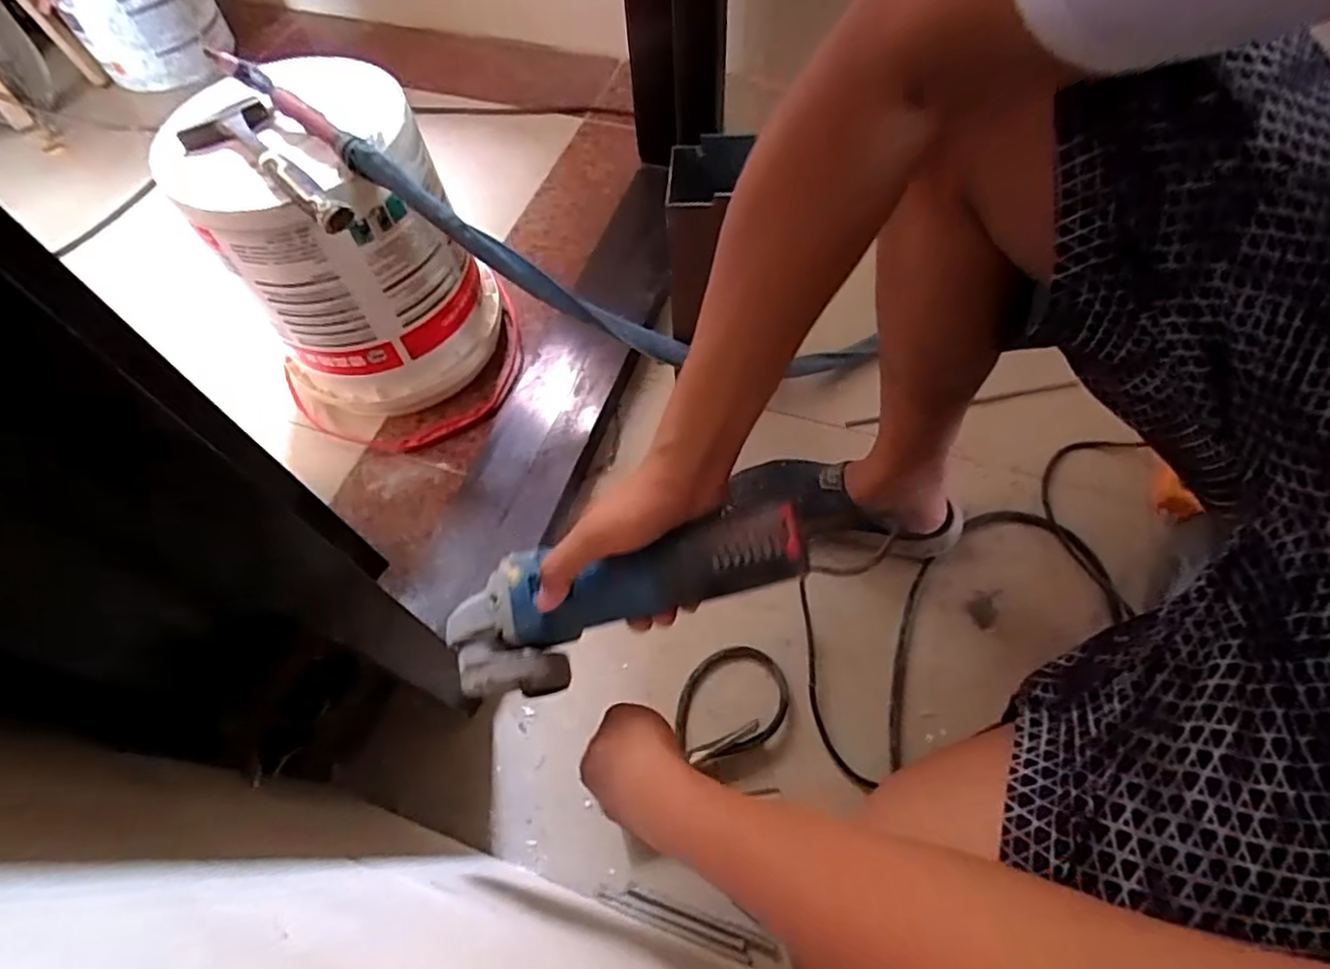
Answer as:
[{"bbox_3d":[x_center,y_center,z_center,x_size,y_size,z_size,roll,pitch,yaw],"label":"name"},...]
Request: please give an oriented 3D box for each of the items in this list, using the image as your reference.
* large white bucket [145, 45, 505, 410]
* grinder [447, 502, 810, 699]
[{"bbox_3d":[-0.401,-0.299,0.855,0.268,0.341,0.272,-1,61,2],"label":"large white bucket"},{"bbox_3d":[-0.035,0.077,0.461,0.271,0.066,0.090,-21,60,11],"label":"grinder"}]

